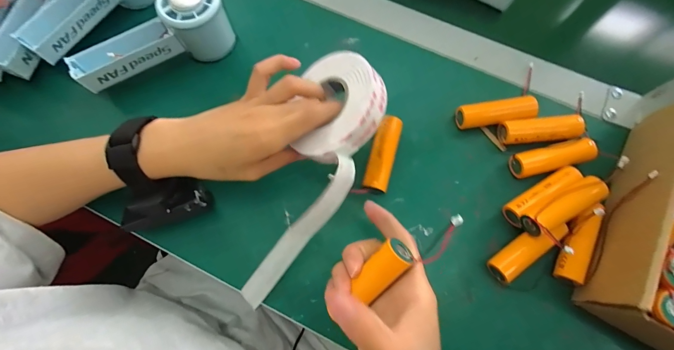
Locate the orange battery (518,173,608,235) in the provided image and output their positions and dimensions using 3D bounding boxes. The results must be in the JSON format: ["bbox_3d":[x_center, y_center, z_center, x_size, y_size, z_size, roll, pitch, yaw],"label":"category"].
[{"bbox_3d":[0.187,0.027,0.272,0.074,0.023,0.022,-27,76,-7],"label":"orange battery"}]

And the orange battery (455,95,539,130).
[{"bbox_3d":[0.153,-0.059,0.314,0.073,0.019,0.022,-6,74,-2],"label":"orange battery"}]

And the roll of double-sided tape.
[{"bbox_3d":[-0.027,0.010,0.256,0.069,0.050,0.216,25,98,7],"label":"roll of double-sided tape"}]

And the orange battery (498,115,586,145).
[{"bbox_3d":[0.191,-0.041,0.309,0.076,0.019,0.022,-6,74,-2],"label":"orange battery"}]

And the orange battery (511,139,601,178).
[{"bbox_3d":[0.200,-0.015,0.302,0.074,0.018,0.023,-12,74,-3],"label":"orange battery"}]

